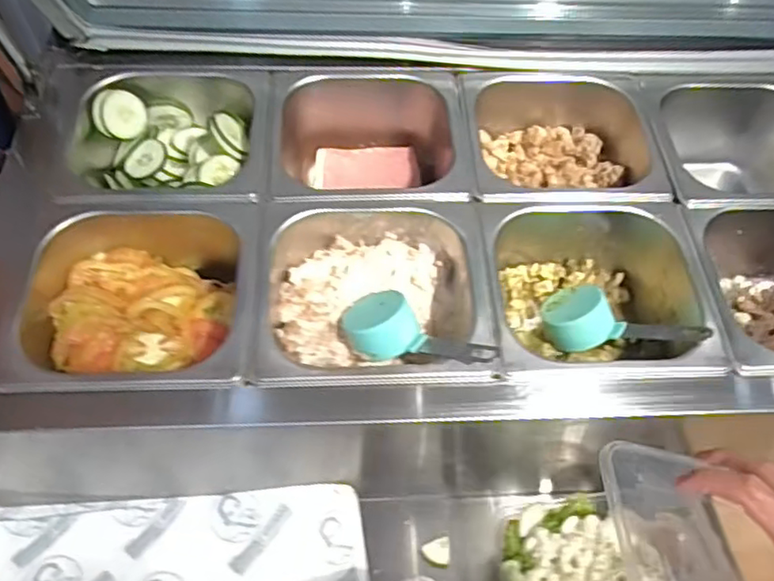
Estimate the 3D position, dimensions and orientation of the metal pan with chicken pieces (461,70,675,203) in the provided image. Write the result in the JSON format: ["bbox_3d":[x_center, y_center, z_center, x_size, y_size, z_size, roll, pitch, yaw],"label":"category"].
[{"bbox_3d":[0.157,-0.133,0.606,0.174,0.083,0.176,1,51,-2],"label":"metal pan with chicken pieces"}]

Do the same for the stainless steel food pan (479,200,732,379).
[{"bbox_3d":[0.165,0.009,0.523,0.169,0.089,0.159,-1,51,-4],"label":"stainless steel food pan"}]

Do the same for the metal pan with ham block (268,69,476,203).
[{"bbox_3d":[-0.019,-0.126,0.595,0.178,0.093,0.157,-1,51,-4],"label":"metal pan with ham block"}]

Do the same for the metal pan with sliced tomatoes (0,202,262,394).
[{"bbox_3d":[-0.191,0.008,0.492,0.177,0.076,0.165,-1,51,-4],"label":"metal pan with sliced tomatoes"}]

